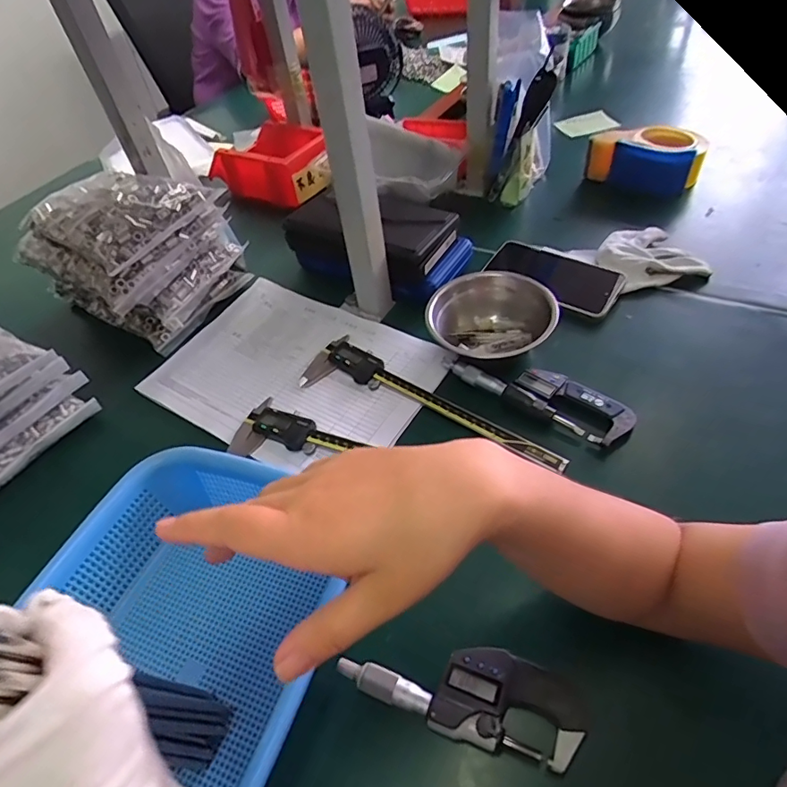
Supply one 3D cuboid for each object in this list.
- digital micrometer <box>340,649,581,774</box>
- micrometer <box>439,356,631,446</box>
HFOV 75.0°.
[{"bbox_3d":[0.043,0.189,0.331,0.152,0.019,0.054,10,51,16],"label":"digital micrometer"},{"bbox_3d":[0.135,-0.003,0.498,0.184,0.021,0.050,25,56,26],"label":"micrometer"}]

